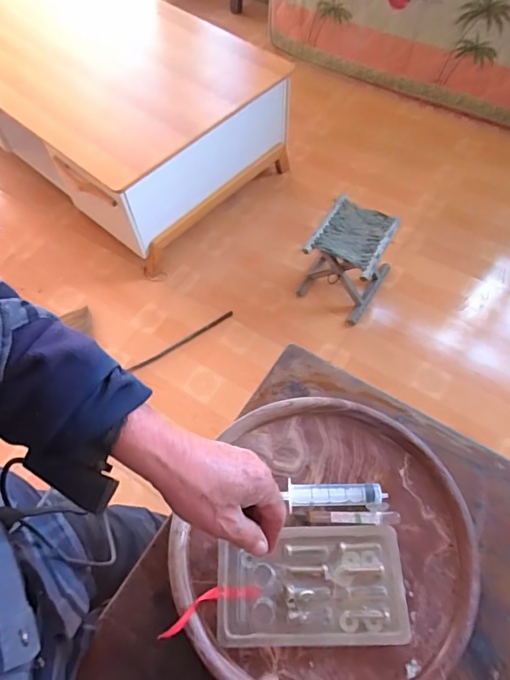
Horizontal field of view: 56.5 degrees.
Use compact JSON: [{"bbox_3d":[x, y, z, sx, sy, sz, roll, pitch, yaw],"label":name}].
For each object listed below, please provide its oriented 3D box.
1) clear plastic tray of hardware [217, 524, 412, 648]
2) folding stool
[{"bbox_3d":[0.054,0.242,0.470,0.177,0.024,0.101,-2,60,1],"label":"clear plastic tray of hardware"},{"bbox_3d":[0.307,-0.265,1.547,0.228,0.241,0.263,30,66,17],"label":"folding stool"}]

